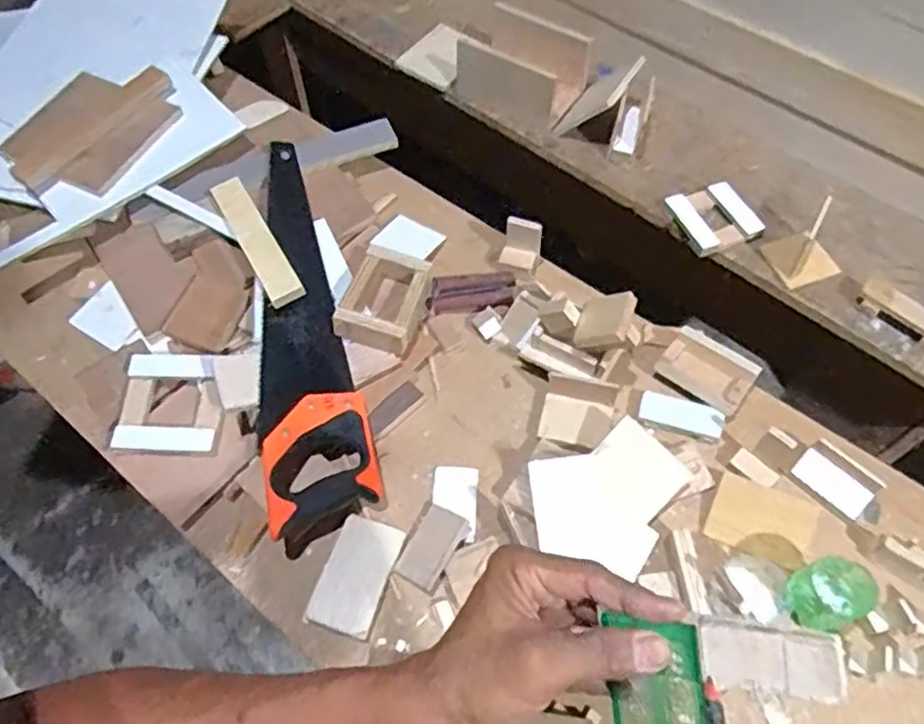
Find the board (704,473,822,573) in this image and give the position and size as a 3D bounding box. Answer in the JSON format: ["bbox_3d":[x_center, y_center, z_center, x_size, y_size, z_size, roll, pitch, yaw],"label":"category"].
[{"bbox_3d":[0.309,0.162,0.694,0.095,0.011,0.074,24,63,15],"label":"board"}]

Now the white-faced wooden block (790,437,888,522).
[{"bbox_3d":[0.394,0.120,0.707,0.049,0.018,0.077,-40,66,-20],"label":"white-faced wooden block"}]

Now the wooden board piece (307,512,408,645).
[{"bbox_3d":[-0.105,0.212,0.675,0.063,0.012,0.109,17,62,8],"label":"wooden board piece"}]

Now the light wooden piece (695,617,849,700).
[{"bbox_3d":[0.133,0.128,0.293,0.056,0.005,0.029,-11,81,30],"label":"light wooden piece"}]

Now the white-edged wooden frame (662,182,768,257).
[{"bbox_3d":[0.322,-0.183,0.872,0.096,0.026,0.092,-21,61,-11],"label":"white-edged wooden frame"}]

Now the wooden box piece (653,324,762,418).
[{"bbox_3d":[0.280,0.009,0.772,0.097,0.033,0.078,34,66,20],"label":"wooden box piece"}]

